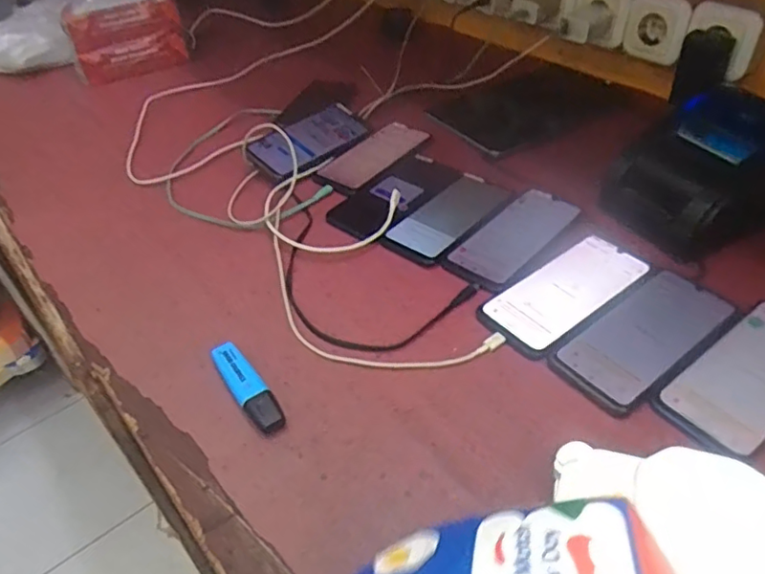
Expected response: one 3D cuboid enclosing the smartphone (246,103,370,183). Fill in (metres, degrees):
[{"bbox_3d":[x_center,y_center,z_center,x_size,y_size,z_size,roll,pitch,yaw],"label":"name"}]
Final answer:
[{"bbox_3d":[-0.091,-0.194,0.775,0.076,0.017,0.171,40,56,14],"label":"smartphone"}]

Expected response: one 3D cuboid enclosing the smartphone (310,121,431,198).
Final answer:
[{"bbox_3d":[-0.009,-0.172,0.766,0.079,0.011,0.162,25,54,28],"label":"smartphone"}]

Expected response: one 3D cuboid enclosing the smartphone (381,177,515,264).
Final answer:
[{"bbox_3d":[0.073,-0.079,0.655,0.073,0.004,0.150,31,57,31],"label":"smartphone"}]

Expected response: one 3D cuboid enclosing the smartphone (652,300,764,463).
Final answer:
[{"bbox_3d":[0.302,0.070,0.475,0.168,0.006,0.078,-32,50,-22],"label":"smartphone"}]

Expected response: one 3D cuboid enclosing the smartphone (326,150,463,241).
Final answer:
[{"bbox_3d":[0.014,-0.114,0.695,0.078,0.011,0.165,32,58,32],"label":"smartphone"}]

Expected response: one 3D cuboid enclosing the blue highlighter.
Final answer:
[{"bbox_3d":[-0.115,0.086,0.500,0.026,0.018,0.099,-30,50,-21],"label":"blue highlighter"}]

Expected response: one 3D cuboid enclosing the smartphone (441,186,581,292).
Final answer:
[{"bbox_3d":[0.141,-0.055,0.628,0.074,0.005,0.166,31,57,32],"label":"smartphone"}]

